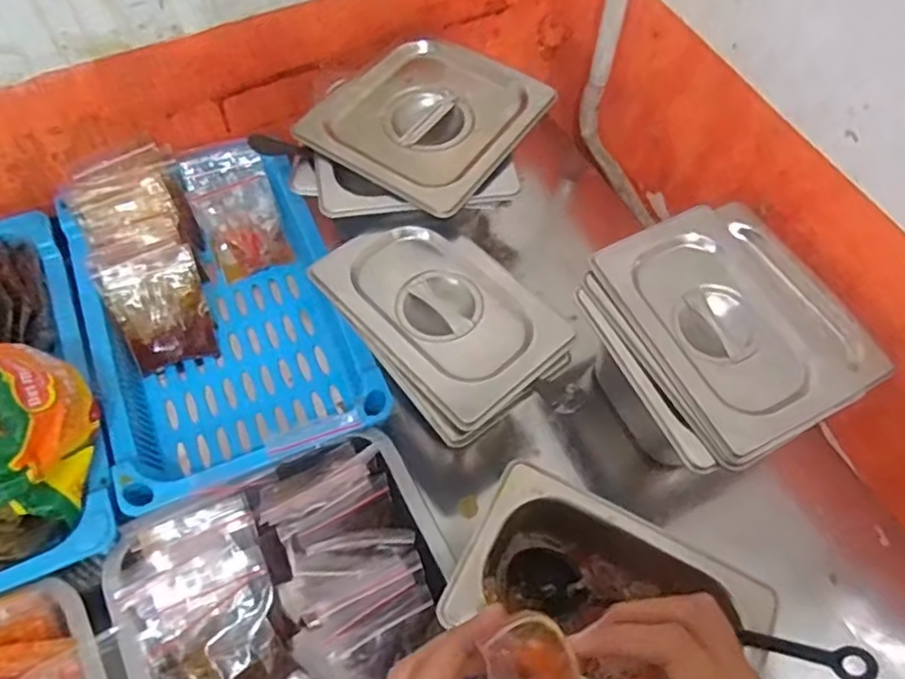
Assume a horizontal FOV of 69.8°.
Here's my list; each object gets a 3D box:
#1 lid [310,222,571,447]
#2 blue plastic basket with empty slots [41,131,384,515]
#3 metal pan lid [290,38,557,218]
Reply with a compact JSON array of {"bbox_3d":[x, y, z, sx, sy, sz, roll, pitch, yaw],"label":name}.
[{"bbox_3d":[-0.007,-0.022,0.466,0.115,0.019,0.170,-34,68,-20],"label":"lid"},{"bbox_3d":[-0.193,-0.021,0.543,0.195,0.063,0.291,-21,64,-14],"label":"blue plastic basket with empty slots"},{"bbox_3d":[-0.020,-0.184,0.541,0.156,0.021,0.166,33,64,15],"label":"metal pan lid"}]

